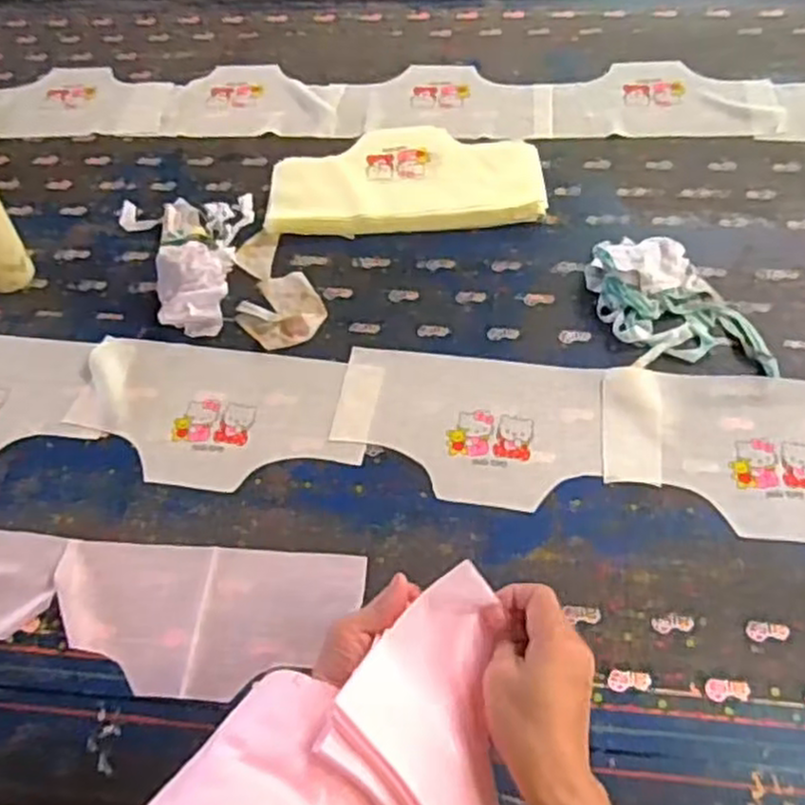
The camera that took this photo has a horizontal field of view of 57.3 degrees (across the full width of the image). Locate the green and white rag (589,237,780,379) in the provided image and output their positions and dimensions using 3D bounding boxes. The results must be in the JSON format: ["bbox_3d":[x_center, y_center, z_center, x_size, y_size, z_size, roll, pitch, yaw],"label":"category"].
[{"bbox_3d":[0.289,-0.107,0.782,0.135,0.034,0.202,-16,57,-7],"label":"green and white rag"}]

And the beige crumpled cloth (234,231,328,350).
[{"bbox_3d":[-0.154,-0.132,0.851,0.090,0.015,0.189,-25,59,-12],"label":"beige crumpled cloth"}]

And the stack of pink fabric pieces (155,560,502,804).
[{"bbox_3d":[-0.036,0.226,0.459,0.231,0.075,0.160,-24,56,-13],"label":"stack of pink fabric pieces"}]

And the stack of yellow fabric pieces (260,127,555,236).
[{"bbox_3d":[0.002,-0.284,0.932,0.335,0.022,0.164,-2,57,3],"label":"stack of yellow fabric pieces"}]

